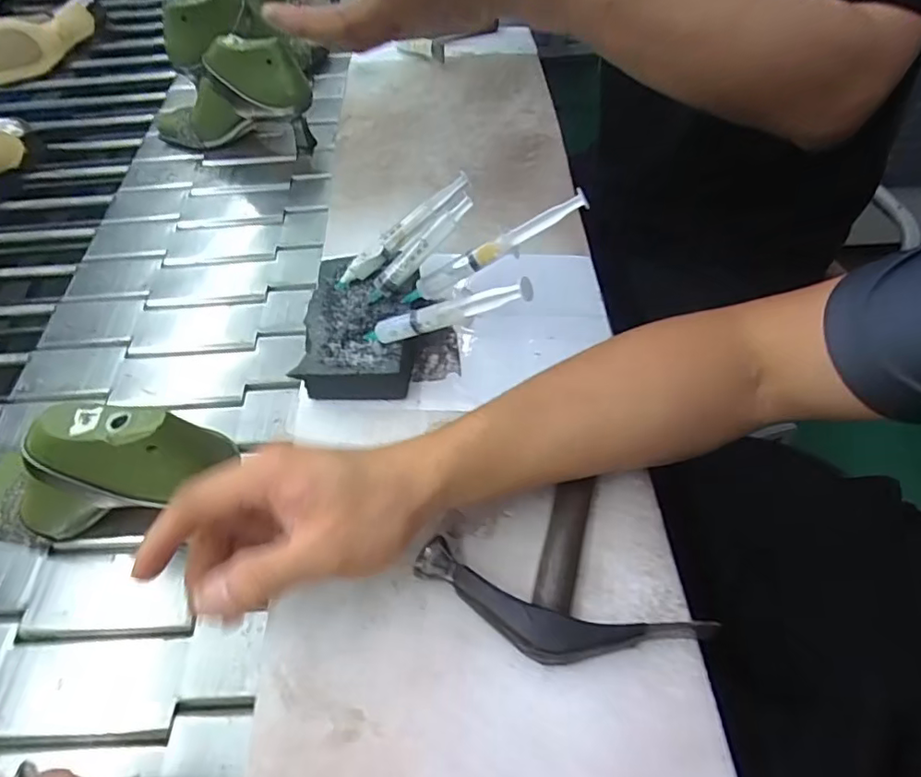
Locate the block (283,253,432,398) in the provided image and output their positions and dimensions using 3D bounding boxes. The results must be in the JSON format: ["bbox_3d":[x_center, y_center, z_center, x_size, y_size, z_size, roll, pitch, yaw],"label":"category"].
[{"bbox_3d":[-0.074,-0.051,0.451,0.092,0.035,0.125,2,54,5],"label":"block"}]

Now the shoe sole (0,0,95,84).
[{"bbox_3d":[-0.674,-0.554,0.907,0.046,0.080,0.199,33,62,24],"label":"shoe sole"}]

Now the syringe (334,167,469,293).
[{"bbox_3d":[-0.047,-0.125,0.453,0.133,0.015,0.012,-40,59,4],"label":"syringe"}]

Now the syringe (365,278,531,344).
[{"bbox_3d":[-0.015,-0.050,0.386,0.146,0.019,0.011,-11,47,35],"label":"syringe"}]

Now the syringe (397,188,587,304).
[{"bbox_3d":[0.021,-0.098,0.412,0.152,0.018,0.012,-25,50,23],"label":"syringe"}]

